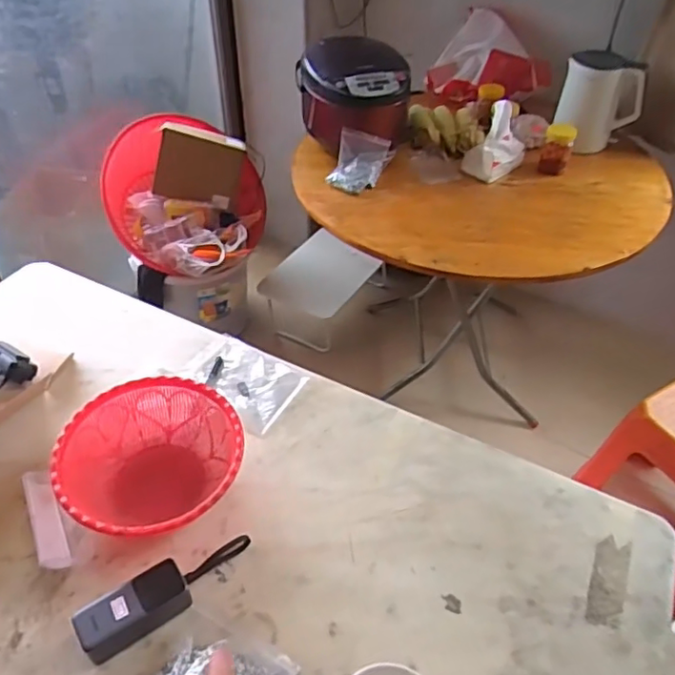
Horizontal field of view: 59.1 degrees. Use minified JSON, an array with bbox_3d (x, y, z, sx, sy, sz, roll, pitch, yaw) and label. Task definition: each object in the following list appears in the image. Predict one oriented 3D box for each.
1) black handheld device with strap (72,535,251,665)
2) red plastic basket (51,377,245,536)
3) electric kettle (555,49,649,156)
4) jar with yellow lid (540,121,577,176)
[{"bbox_3d":[-0.214,0.326,0.771,0.233,0.046,0.065,-25,50,-27],"label":"black handheld device with strap"},{"bbox_3d":[-0.268,0.186,0.883,0.243,0.111,0.252,1,46,-1],"label":"red plastic basket"},{"bbox_3d":[0.680,-0.611,1.545,0.170,0.239,0.141,-3,46,-4],"label":"electric kettle"},{"bbox_3d":[0.560,-0.486,1.519,0.074,0.108,0.073,15,47,13],"label":"jar with yellow lid"}]

